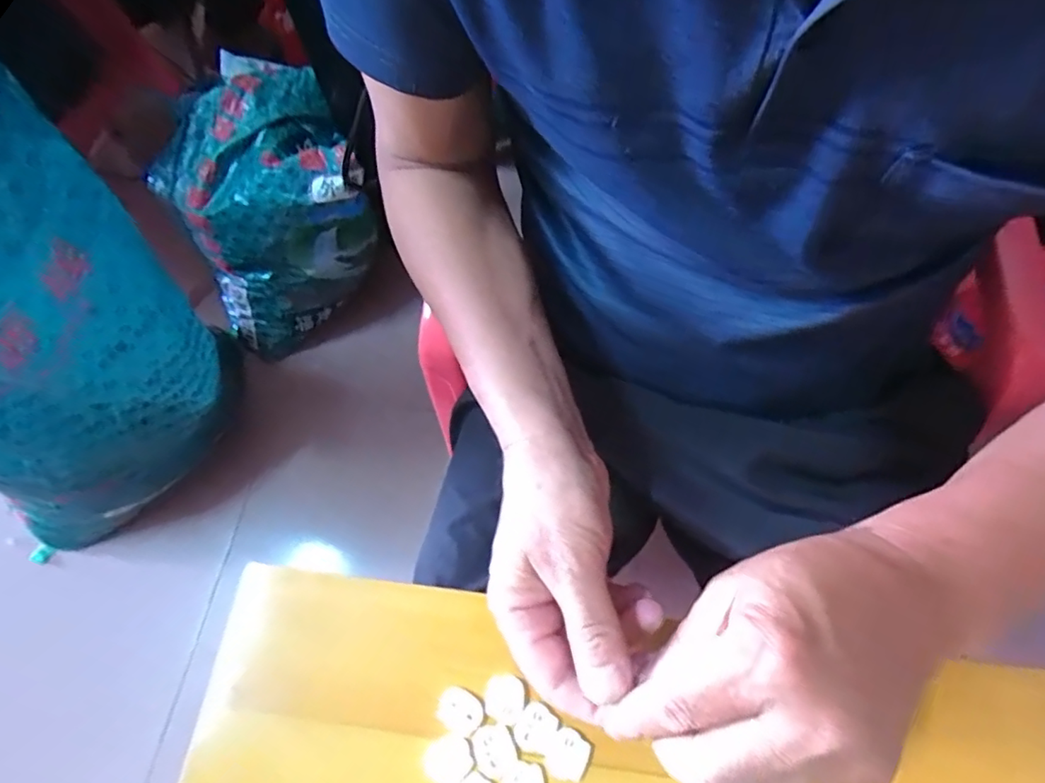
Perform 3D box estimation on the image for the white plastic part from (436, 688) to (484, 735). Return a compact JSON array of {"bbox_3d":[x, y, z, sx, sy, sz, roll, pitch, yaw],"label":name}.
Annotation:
[{"bbox_3d":[-0.033,0.170,0.298,0.024,0.004,0.019,32,72,15],"label":"white plastic part"}]

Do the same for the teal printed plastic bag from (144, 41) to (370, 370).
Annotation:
[{"bbox_3d":[-0.390,-0.275,0.871,0.280,0.302,0.278,-23,68,-6],"label":"teal printed plastic bag"}]

